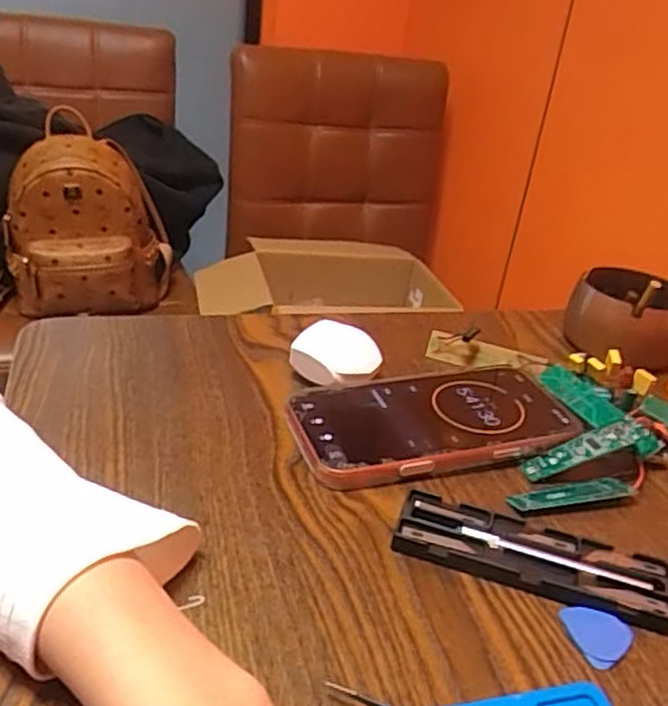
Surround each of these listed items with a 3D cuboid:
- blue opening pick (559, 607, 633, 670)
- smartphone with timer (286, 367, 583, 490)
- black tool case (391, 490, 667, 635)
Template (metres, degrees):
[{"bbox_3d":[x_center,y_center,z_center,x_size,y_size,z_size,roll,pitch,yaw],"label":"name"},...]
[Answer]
[{"bbox_3d":[0.114,0.118,0.300,0.028,0.004,0.028,-1,30,-16],"label":"blue opening pick"},{"bbox_3d":[0.058,0.040,0.417,0.161,0.018,0.084,-4,31,-20],"label":"smartphone with timer"},{"bbox_3d":[0.093,0.095,0.332,0.126,0.010,0.040,15,29,12],"label":"black tool case"}]

